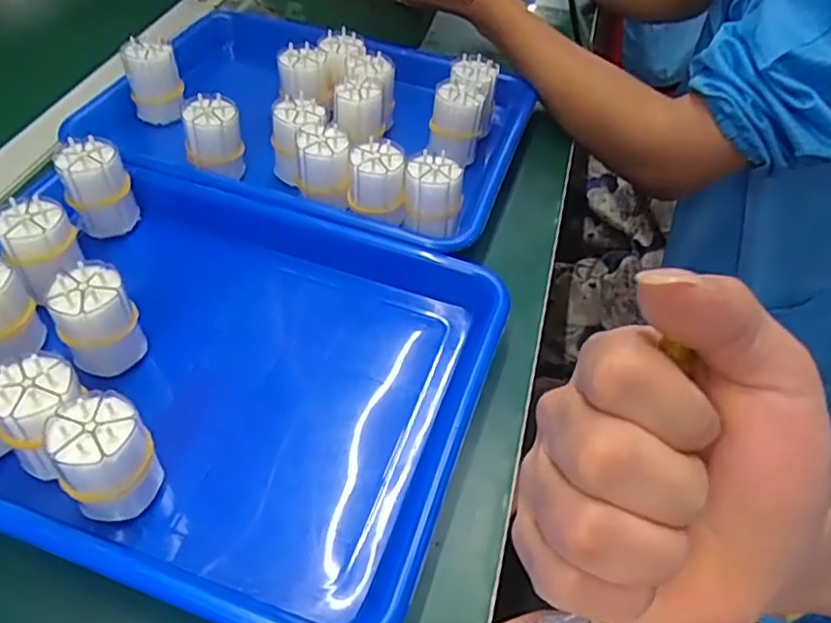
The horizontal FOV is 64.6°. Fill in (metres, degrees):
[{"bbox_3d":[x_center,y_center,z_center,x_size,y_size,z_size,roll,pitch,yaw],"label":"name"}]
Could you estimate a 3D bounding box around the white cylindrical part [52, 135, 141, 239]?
[{"bbox_3d":[-0.210,-0.081,0.437,0.038,0.060,0.032,-17,50,-19],"label":"white cylindrical part"}]

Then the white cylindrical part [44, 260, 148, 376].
[{"bbox_3d":[-0.175,0.006,0.363,0.038,0.059,0.031,-22,51,-23],"label":"white cylindrical part"}]

